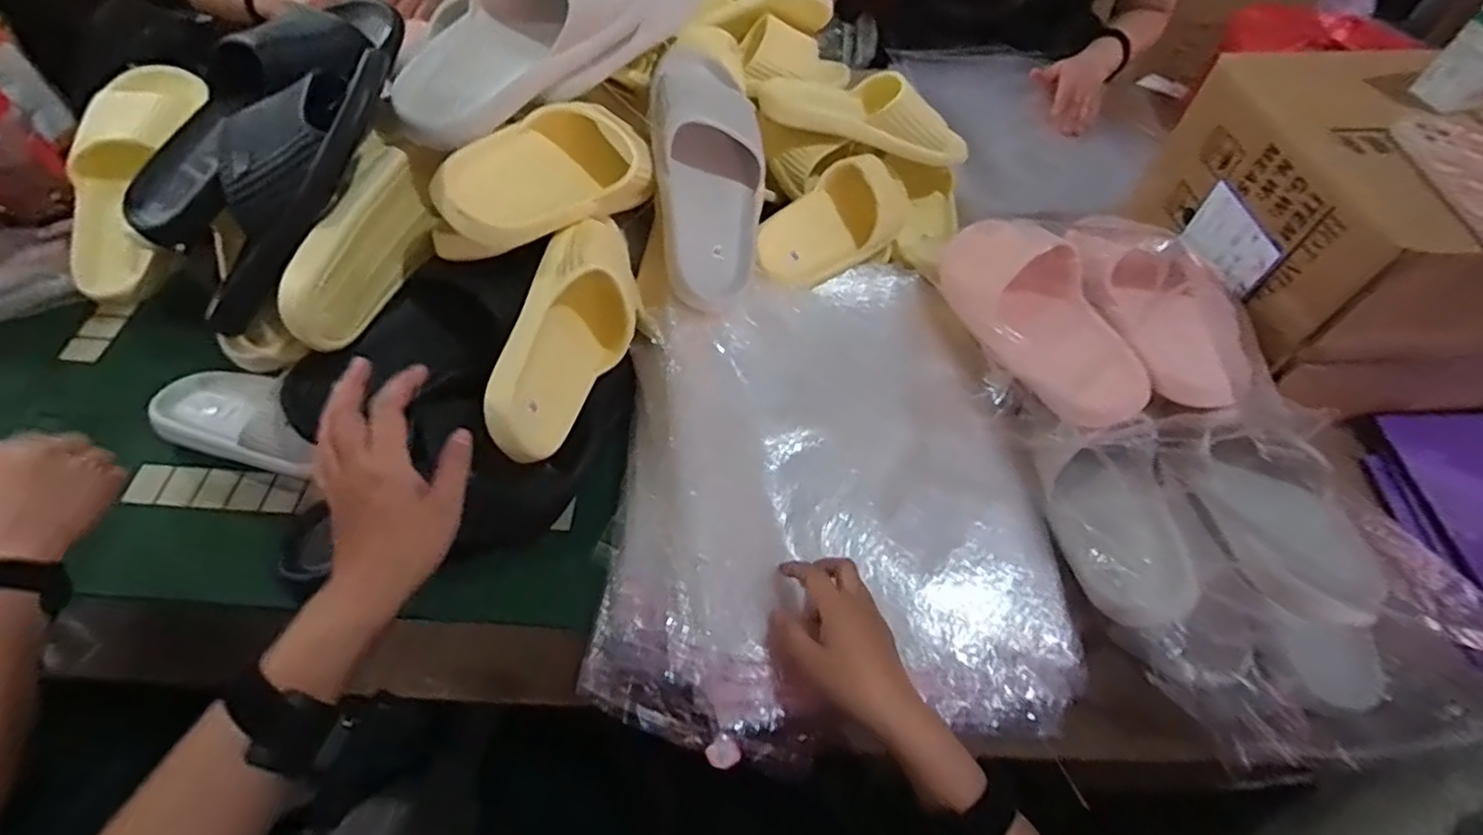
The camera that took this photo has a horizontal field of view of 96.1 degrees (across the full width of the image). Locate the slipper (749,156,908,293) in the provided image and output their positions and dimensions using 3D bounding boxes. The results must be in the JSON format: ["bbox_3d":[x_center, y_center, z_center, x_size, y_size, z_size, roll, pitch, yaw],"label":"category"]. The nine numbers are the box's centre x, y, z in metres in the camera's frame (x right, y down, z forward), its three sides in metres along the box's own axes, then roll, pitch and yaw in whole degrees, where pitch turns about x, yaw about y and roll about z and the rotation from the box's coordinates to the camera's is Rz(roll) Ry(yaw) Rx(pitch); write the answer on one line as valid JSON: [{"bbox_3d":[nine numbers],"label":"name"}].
[{"bbox_3d":[0.100,-0.214,0.718,0.218,0.076,0.076,-33,64,-23],"label":"slipper"}]

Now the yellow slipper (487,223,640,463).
[{"bbox_3d":[-0.145,-0.067,0.569,0.075,0.105,0.239,-5,54,28],"label":"yellow slipper"}]

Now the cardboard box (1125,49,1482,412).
[{"bbox_3d":[0.644,-0.171,0.647,0.370,0.228,0.286,0,56,-4],"label":"cardboard box"}]

